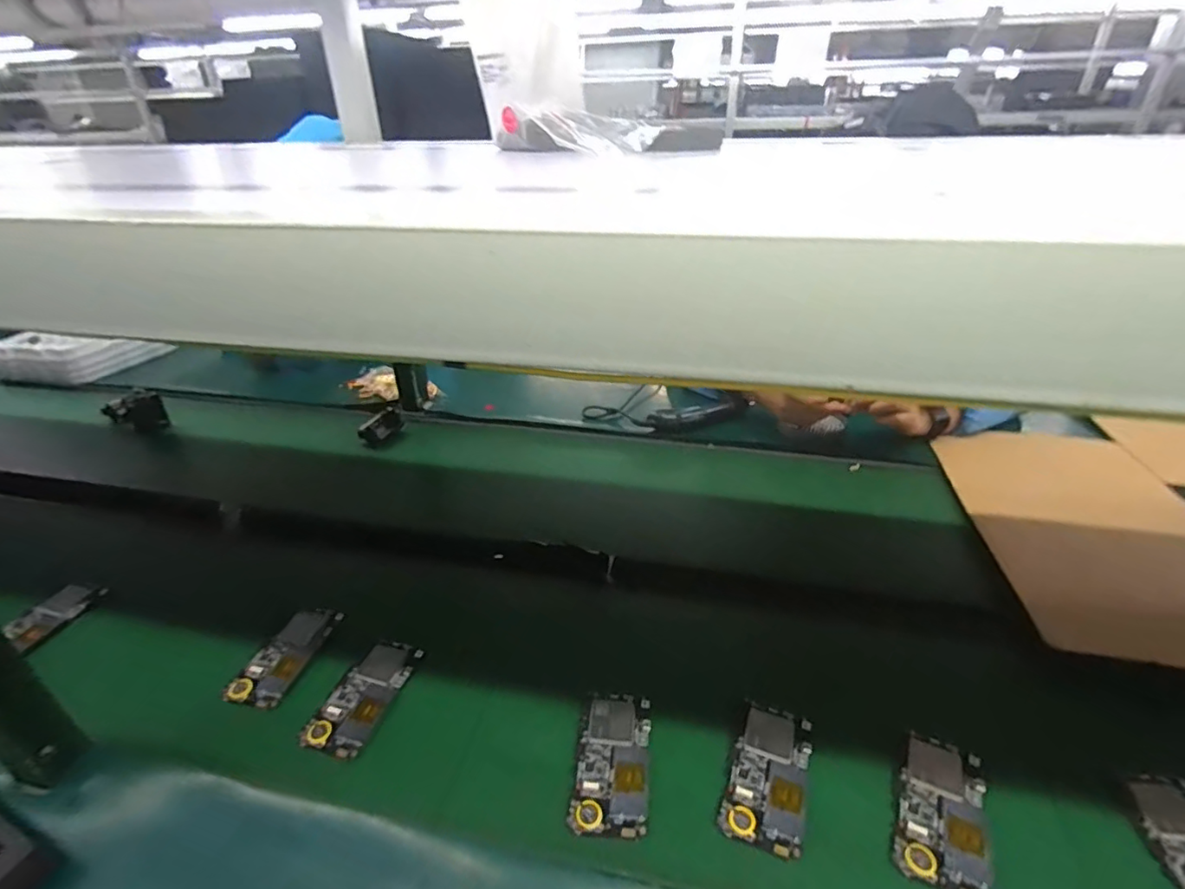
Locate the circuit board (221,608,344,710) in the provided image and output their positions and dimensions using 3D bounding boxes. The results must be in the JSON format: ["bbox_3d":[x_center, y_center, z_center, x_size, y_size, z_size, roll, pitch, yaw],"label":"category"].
[{"bbox_3d":[-0.330,0.227,0.605,0.062,0.015,0.119,4,34,10],"label":"circuit board"}]

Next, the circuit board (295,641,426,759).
[{"bbox_3d":[-0.228,0.249,0.559,0.059,0.009,0.119,14,36,13],"label":"circuit board"}]

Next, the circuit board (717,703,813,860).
[{"bbox_3d":[0.154,0.284,0.483,0.062,0.004,0.119,12,36,21],"label":"circuit board"}]

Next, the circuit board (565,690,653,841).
[{"bbox_3d":[0.019,0.280,0.498,0.063,0.007,0.122,2,34,8],"label":"circuit board"}]

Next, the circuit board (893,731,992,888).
[{"bbox_3d":[0.287,0.298,0.455,0.063,0.008,0.119,15,38,26],"label":"circuit board"}]

